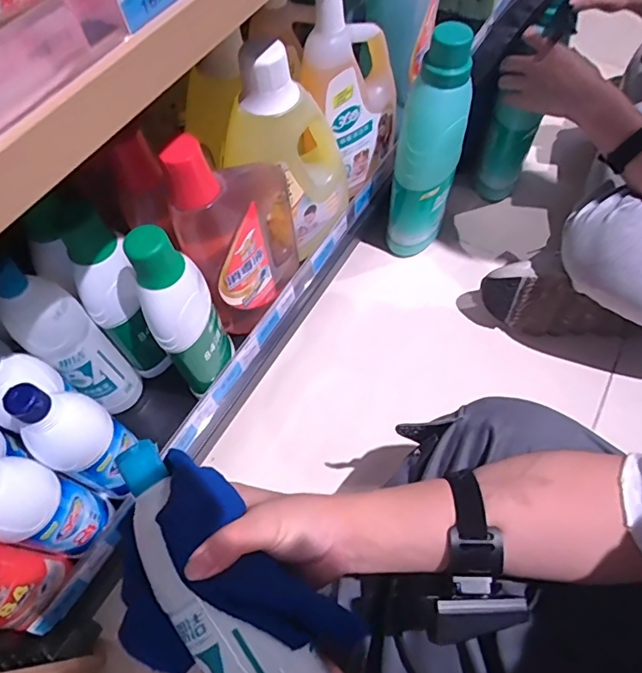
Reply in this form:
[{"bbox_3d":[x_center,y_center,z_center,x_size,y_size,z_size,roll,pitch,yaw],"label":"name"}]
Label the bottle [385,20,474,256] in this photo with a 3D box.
[{"bbox_3d":[0.147,-0.241,0.697,0.082,0.337,0.082,15,63,10],"label":"bottle"}]

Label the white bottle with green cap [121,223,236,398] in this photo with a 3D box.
[{"bbox_3d":[-0.139,-0.018,0.516,0.066,0.225,0.058,-25,64,-11],"label":"white bottle with green cap"}]

